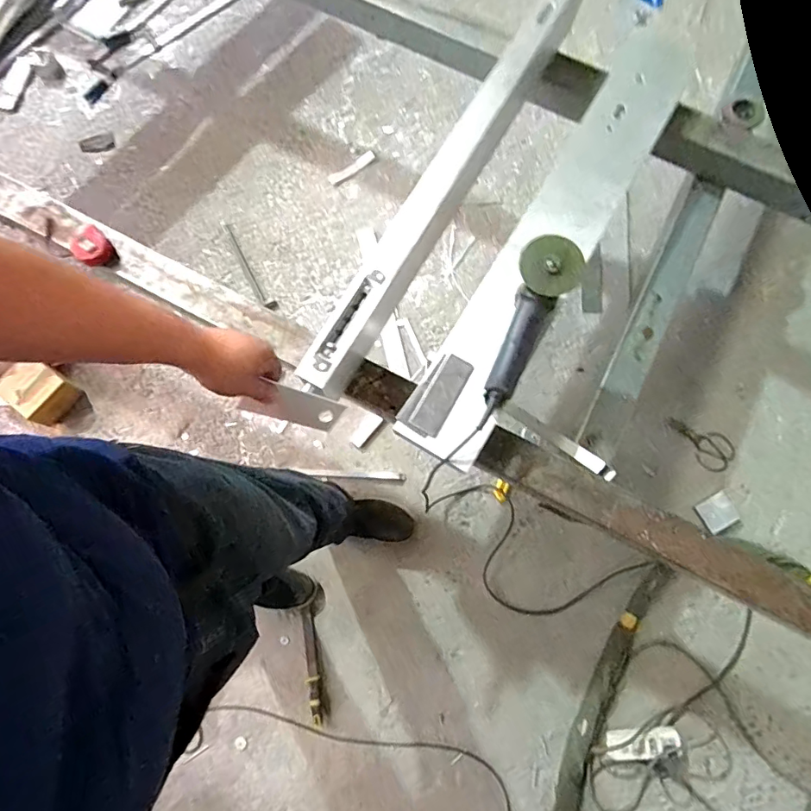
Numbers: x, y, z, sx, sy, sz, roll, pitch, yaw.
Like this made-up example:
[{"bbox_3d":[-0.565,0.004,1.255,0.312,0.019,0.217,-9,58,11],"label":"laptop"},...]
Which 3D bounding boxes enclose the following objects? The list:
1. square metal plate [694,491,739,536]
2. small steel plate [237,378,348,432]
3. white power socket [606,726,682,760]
[{"bbox_3d":[0.835,0.287,1.303,0.099,0.007,0.087,-26,75,-12],"label":"square metal plate"},{"bbox_3d":[-0.144,0.002,0.642,0.055,0.130,0.004,-50,41,26],"label":"small steel plate"},{"bbox_3d":[0.566,0.813,1.181,0.176,0.060,0.058,-2,78,-1],"label":"white power socket"}]

